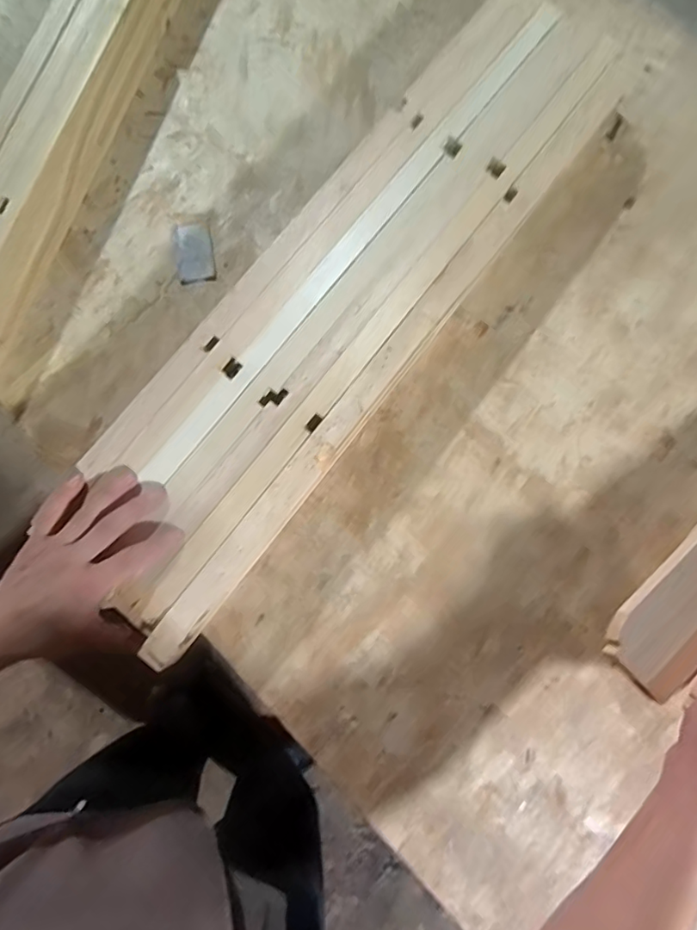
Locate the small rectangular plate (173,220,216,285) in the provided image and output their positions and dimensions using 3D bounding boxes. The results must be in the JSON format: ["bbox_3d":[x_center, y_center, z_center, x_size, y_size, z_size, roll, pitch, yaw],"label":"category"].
[{"bbox_3d":[-0.178,-0.245,0.628,0.042,0.006,0.074,-10,78,-4],"label":"small rectangular plate"}]

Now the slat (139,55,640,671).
[{"bbox_3d":[0.089,-0.157,0.580,0.028,0.079,0.854,37,79,6],"label":"slat"}]

